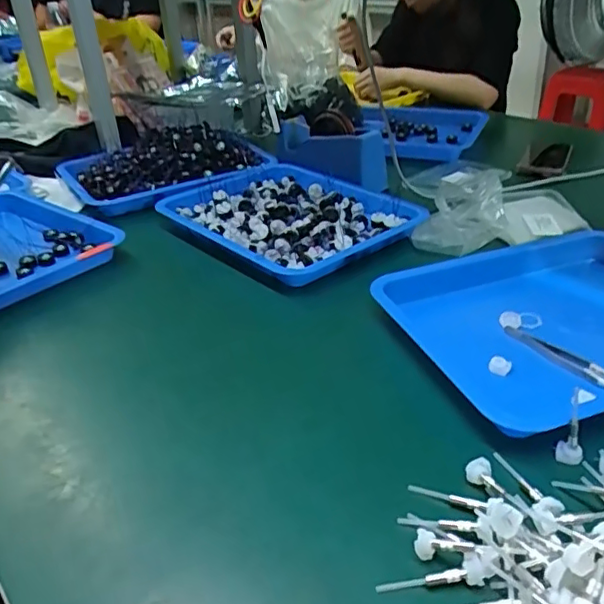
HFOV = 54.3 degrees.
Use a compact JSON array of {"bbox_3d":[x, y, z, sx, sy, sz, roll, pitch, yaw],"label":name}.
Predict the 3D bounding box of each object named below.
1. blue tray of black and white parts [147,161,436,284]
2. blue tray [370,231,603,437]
[{"bbox_3d":[-0.029,-0.123,0.844,0.339,0.038,0.250,25,42,38],"label":"blue tray of black and white parts"},{"bbox_3d":[0.260,0.010,0.592,0.307,0.033,0.257,-13,33,-13],"label":"blue tray"}]

